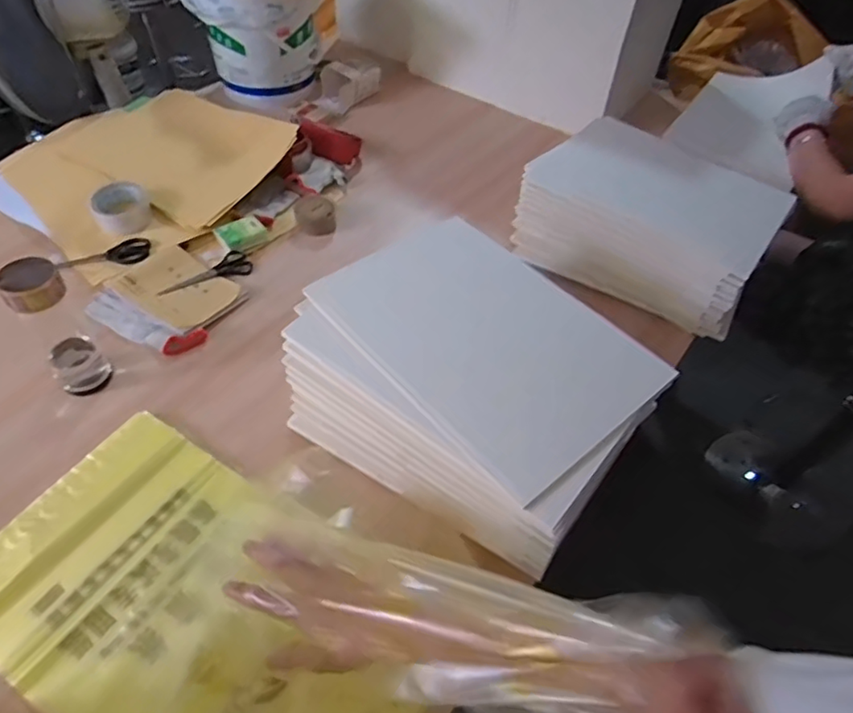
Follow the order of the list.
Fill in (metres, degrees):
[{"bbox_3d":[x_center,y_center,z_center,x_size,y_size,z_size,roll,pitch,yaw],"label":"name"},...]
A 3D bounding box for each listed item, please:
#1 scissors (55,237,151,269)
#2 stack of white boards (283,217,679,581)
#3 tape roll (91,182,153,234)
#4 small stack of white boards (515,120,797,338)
[{"bbox_3d":[-0.531,-0.164,0.958,0.143,0.016,0.050,-14,54,-16],"label":"scissors"},{"bbox_3d":[0.054,0.026,0.751,0.417,0.162,0.315,32,55,20],"label":"stack of white boards"},{"bbox_3d":[-0.519,-0.254,0.996,0.086,0.051,0.084,2,51,-3],"label":"tape roll"},{"bbox_3d":[0.396,-0.253,1.052,0.402,0.187,0.290,28,54,17],"label":"small stack of white boards"}]

